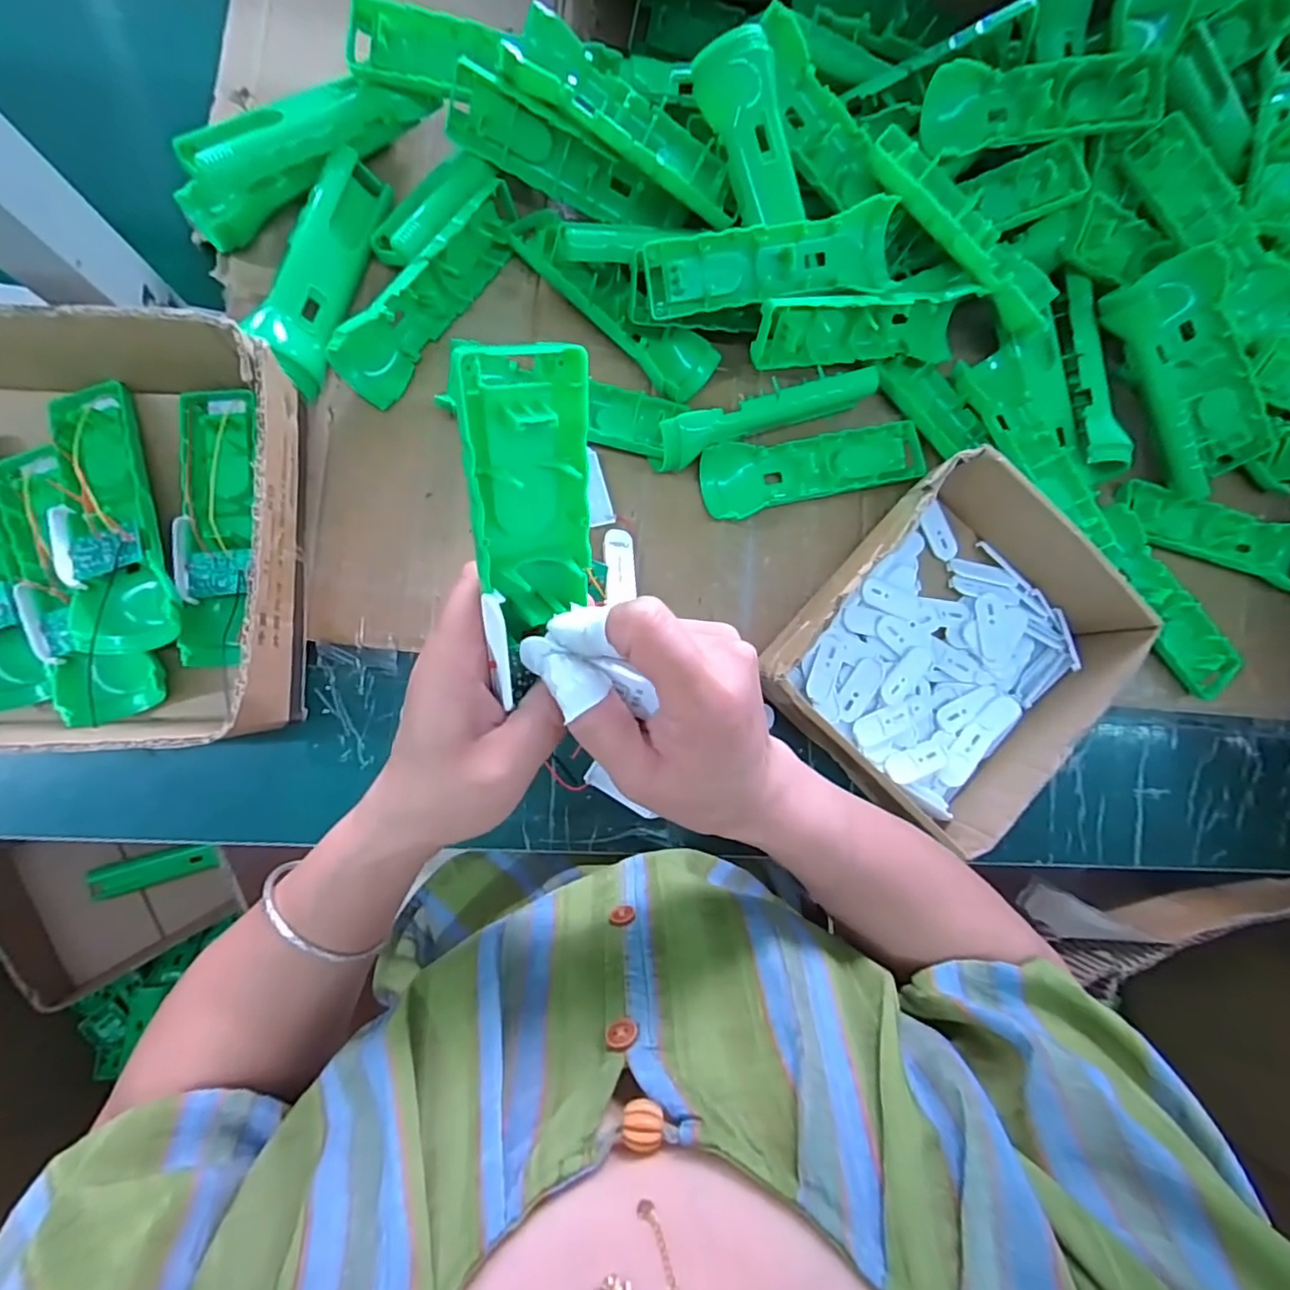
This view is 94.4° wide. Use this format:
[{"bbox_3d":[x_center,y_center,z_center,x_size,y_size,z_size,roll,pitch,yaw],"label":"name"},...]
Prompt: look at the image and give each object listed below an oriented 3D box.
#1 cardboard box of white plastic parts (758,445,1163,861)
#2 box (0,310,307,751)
[{"bbox_3d":[0.204,-0.001,0.398,0.179,0.060,0.217,42,81,-3],"label":"cardboard box of white plastic parts"},{"bbox_3d":[-0.413,-0.061,0.318,0.429,0.089,0.224,1,86,-8],"label":"box"}]

